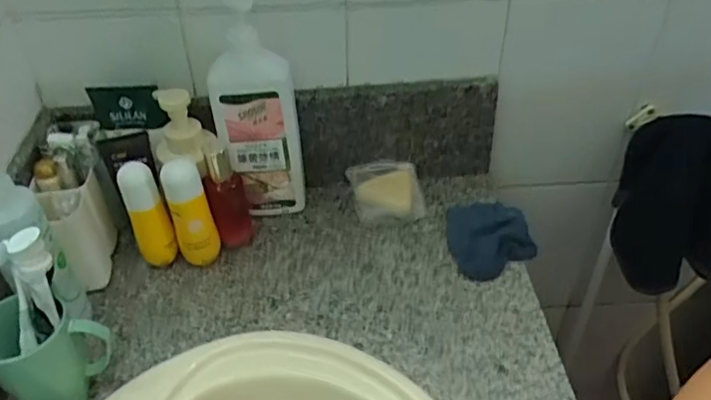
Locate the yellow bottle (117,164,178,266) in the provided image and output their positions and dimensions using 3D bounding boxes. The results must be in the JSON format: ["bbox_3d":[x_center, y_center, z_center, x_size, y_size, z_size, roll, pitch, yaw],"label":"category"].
[{"bbox_3d":[-0.250,0.024,0.729,0.041,0.151,0.036,-19,43,-19],"label":"yellow bottle"}]

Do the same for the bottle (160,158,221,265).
[{"bbox_3d":[-0.199,0.021,0.734,0.048,0.150,0.041,-15,42,-15],"label":"bottle"}]

